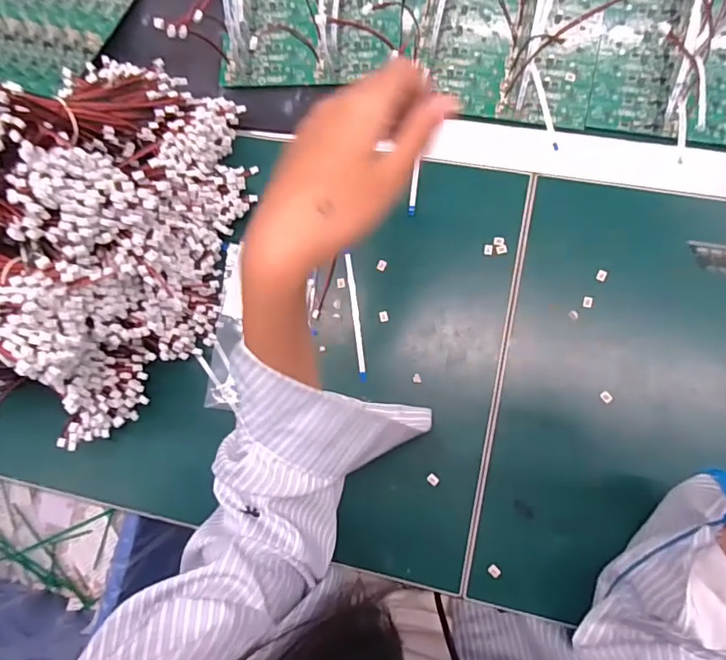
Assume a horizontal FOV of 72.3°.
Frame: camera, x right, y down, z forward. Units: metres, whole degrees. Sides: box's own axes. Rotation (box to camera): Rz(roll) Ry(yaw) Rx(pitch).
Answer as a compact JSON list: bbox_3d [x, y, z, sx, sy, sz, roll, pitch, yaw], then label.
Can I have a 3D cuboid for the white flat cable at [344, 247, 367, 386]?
[{"bbox_3d":[-0.006,-0.012,0.426,0.006,0.005,0.112,-8,79,6],"label":"white flat cable"}]

